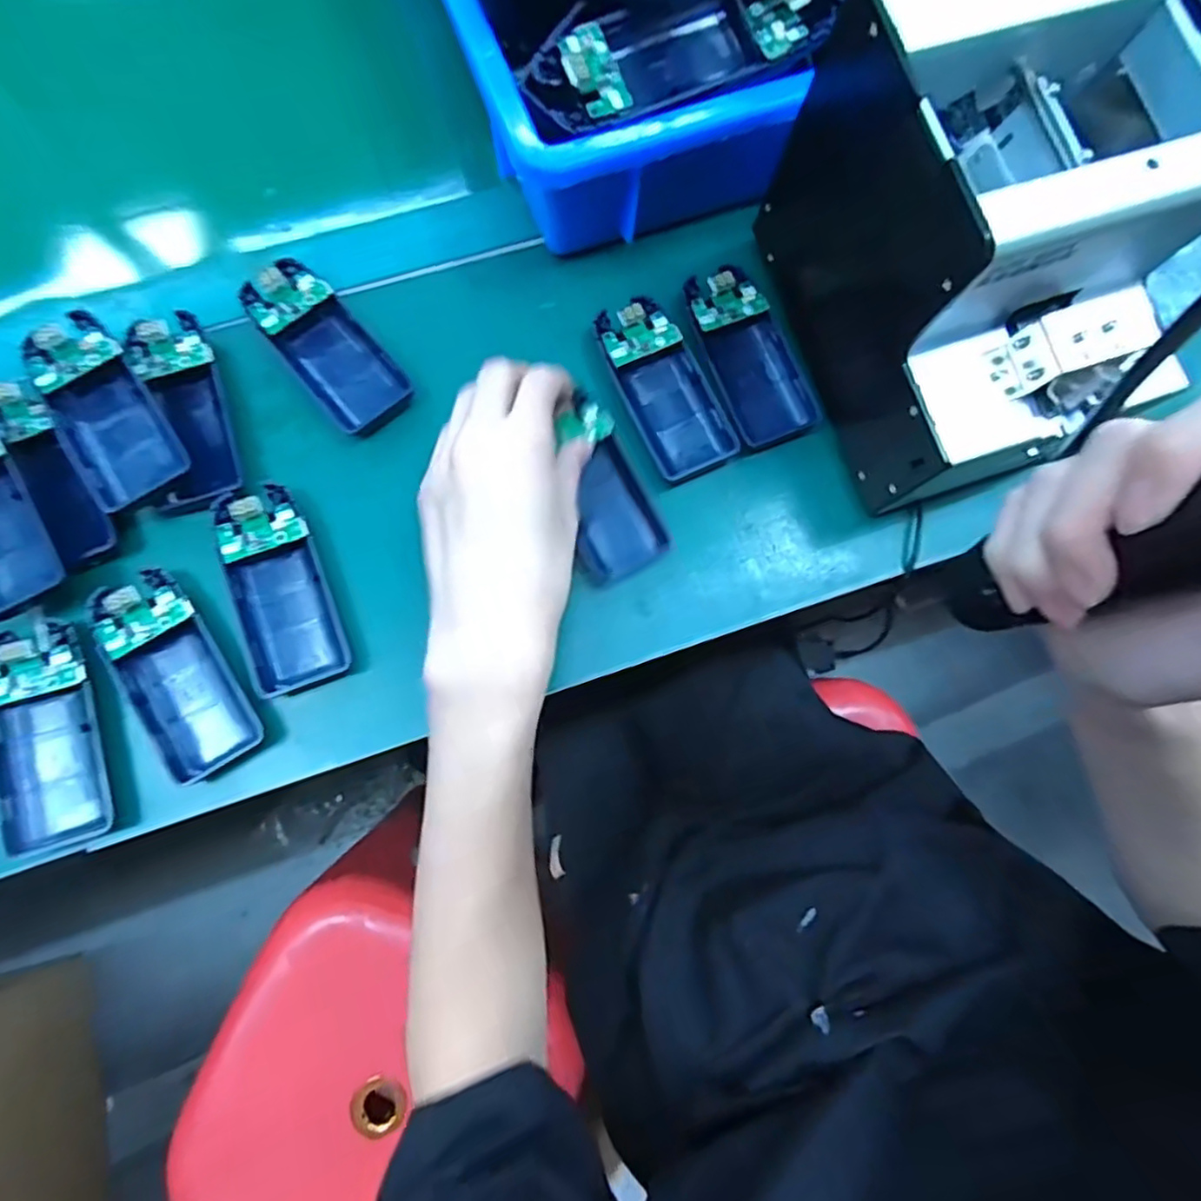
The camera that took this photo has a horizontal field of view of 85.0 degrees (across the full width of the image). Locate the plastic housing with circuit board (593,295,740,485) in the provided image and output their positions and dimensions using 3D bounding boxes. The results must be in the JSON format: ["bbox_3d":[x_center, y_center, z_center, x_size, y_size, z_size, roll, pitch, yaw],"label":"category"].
[{"bbox_3d":[0.035,-0.115,0.353,0.046,0.018,0.099,-25,79,-7],"label":"plastic housing with circuit board"}]

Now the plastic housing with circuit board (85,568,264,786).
[{"bbox_3d":[-0.206,0.034,0.312,0.045,0.015,0.101,-33,80,-9],"label":"plastic housing with circuit board"}]

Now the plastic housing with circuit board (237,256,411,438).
[{"bbox_3d":[-0.148,-0.137,0.353,0.043,0.021,0.104,-40,81,-10],"label":"plastic housing with circuit board"}]

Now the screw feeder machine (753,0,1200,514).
[{"bbox_3d":[0.177,-0.160,0.301,0.124,0.142,0.176,-18,79,-6],"label":"screw feeder machine"}]

